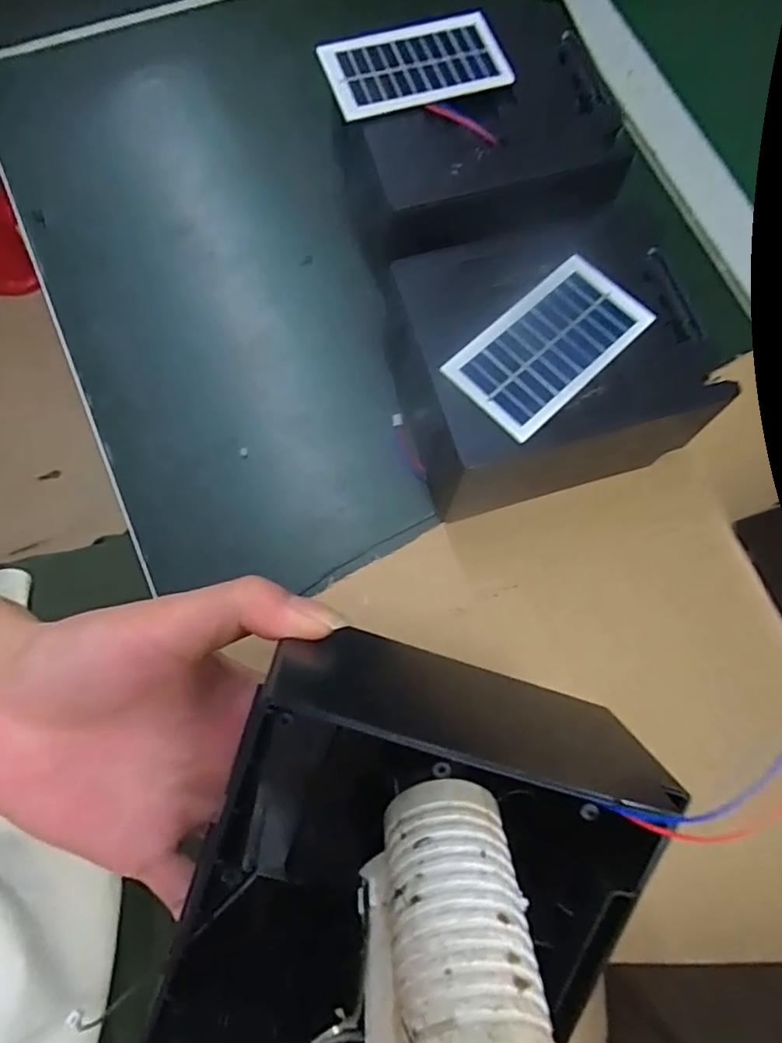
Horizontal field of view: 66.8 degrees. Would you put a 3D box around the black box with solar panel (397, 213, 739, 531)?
[{"bbox_3d":[0.083,-0.076,0.310,0.144,0.077,0.132,-17,77,-6],"label":"black box with solar panel"}]

